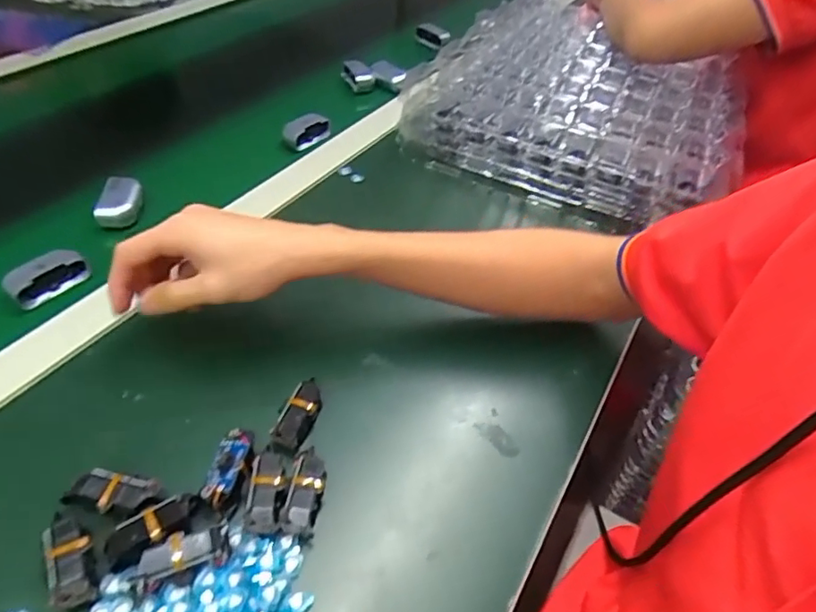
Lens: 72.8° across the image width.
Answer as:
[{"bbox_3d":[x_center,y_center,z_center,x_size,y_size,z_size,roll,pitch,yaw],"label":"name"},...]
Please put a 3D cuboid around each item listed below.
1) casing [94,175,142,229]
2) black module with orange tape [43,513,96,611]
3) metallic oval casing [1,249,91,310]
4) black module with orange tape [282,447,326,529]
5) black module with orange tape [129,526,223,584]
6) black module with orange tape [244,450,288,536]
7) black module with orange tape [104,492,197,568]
[{"bbox_3d":[-0.267,-0.096,0.515,0.029,0.033,0.043,10,46,3],"label":"casing"},{"bbox_3d":[-0.185,0.140,0.303,0.022,0.018,0.049,-18,51,-22],"label":"black module with orange tape"},{"bbox_3d":[-0.291,-0.026,0.446,0.058,0.025,0.021,-31,57,-30],"label":"metallic oval casing"},{"bbox_3d":[-0.063,0.112,0.344,0.021,0.018,0.046,6,46,-1],"label":"black module with orange tape"},{"bbox_3d":[-0.127,0.140,0.308,0.047,0.018,0.018,-14,50,-19],"label":"black module with orange tape"},{"bbox_3d":[-0.087,0.110,0.343,0.021,0.015,0.055,0,46,-6],"label":"black module with orange tape"},{"bbox_3d":[-0.146,0.128,0.319,0.049,0.017,0.022,-23,53,-26],"label":"black module with orange tape"}]

